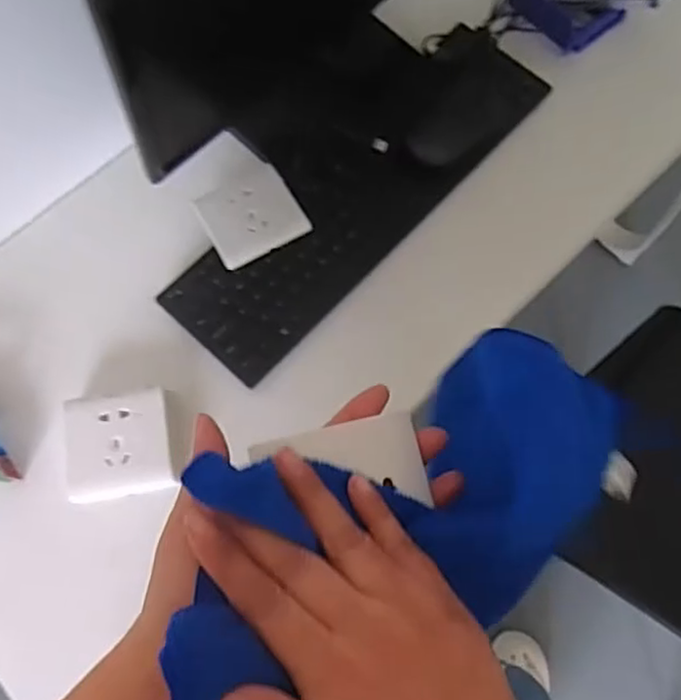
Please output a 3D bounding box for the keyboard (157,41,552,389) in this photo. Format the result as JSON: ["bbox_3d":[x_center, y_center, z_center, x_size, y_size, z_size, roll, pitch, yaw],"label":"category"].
[{"bbox_3d":[0.022,-0.152,0.660,0.117,0.024,0.416,42,76,14],"label":"keyboard"}]

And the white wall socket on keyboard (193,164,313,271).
[{"bbox_3d":[-0.084,-0.126,0.651,0.086,0.013,0.079,-28,72,-9],"label":"white wall socket on keyboard"}]

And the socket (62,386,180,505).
[{"bbox_3d":[-0.188,0.081,0.592,0.088,0.027,0.088,-11,71,-3],"label":"socket"}]

